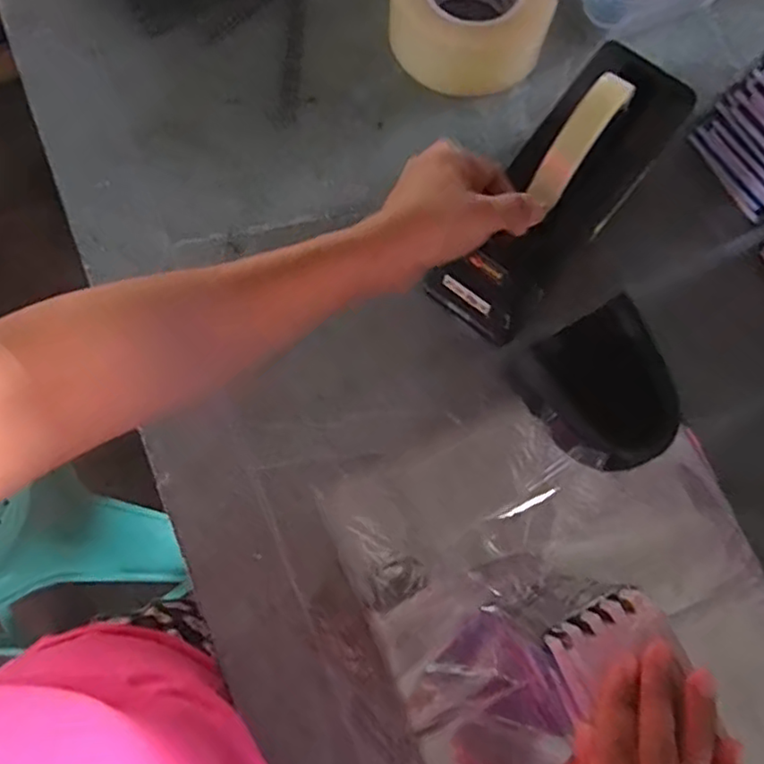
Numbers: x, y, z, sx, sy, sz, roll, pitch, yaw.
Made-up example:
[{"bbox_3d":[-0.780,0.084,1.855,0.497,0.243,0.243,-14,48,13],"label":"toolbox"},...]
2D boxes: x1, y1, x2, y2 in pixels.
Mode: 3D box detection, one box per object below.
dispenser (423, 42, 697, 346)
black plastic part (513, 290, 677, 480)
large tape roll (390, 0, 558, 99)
[{"bbox_3d":[0.129,-0.137,0.432,0.066,0.127,0.207,41,77,11],"label":"dispenser"},{"bbox_3d":[0.153,0.009,0.443,0.090,0.033,0.105,-26,75,-8],"label":"black plastic part"},{"bbox_3d":[0.073,-0.308,0.539,0.129,0.062,0.122,0,73,0],"label":"large tape roll"}]

